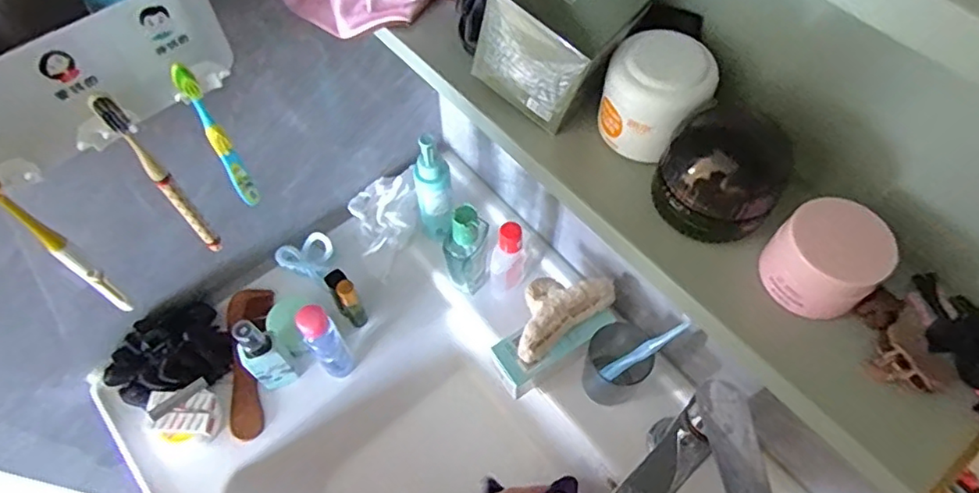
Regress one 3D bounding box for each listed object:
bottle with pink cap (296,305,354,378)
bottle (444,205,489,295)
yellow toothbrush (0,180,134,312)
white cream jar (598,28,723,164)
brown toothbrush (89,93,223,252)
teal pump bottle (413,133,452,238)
[{"bbox_3d":[-0.165,0.098,0.604,0.030,0.120,0.032,-37,66,-19],"label":"bottle with pink cap"},{"bbox_3d":[-0.023,0.010,0.630,0.046,0.156,0.028,-9,60,-5],"label":"bottle"},{"bbox_3d":[-0.290,0.000,0.401,0.009,0.177,0.014,39,67,20],"label":"yellow toothbrush"},{"bbox_3d":[0.094,-0.085,0.338,0.054,0.054,0.049,25,63,14],"label":"white cream jar"},{"bbox_3d":[-0.233,-0.045,0.430,0.019,0.177,0.011,35,66,19],"label":"brown toothbrush"},{"bbox_3d":[-0.063,-0.065,0.651,0.036,0.154,0.035,-18,61,-10],"label":"teal pump bottle"}]

